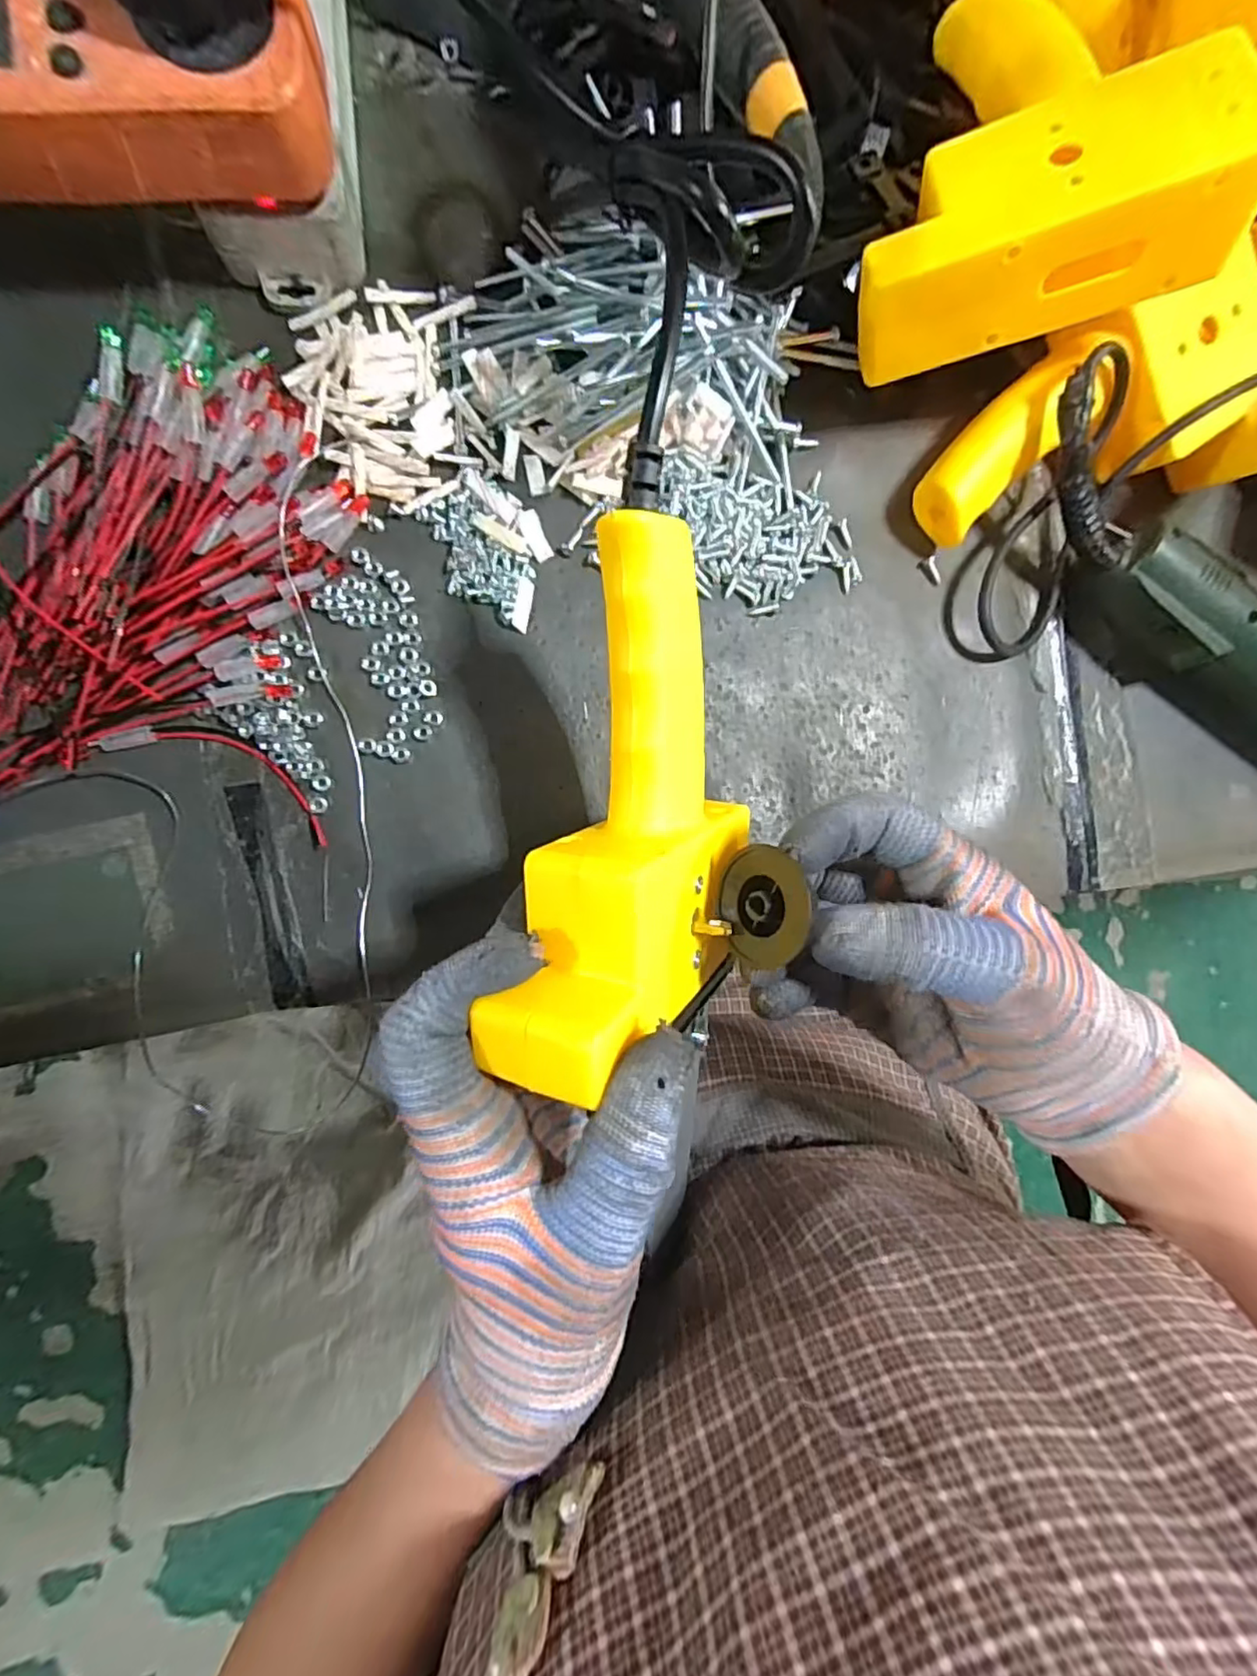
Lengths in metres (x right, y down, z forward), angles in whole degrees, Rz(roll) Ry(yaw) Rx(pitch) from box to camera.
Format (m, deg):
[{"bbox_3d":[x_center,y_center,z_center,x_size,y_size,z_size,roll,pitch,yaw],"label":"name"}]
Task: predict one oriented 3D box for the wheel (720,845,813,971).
[{"bbox_3d":[0.042,0.022,0.197,0.004,0.036,0.038,4,80,-35],"label":"wheel"}]

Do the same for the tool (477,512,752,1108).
[{"bbox_3d":[0.009,-0.005,0.199,0.075,0.066,0.159,12,80,-8],"label":"tool"}]

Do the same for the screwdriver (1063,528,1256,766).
[{"bbox_3d":[0.319,-0.079,0.305,0.225,0.042,0.057,28,87,-8],"label":"screwdriver"}]

